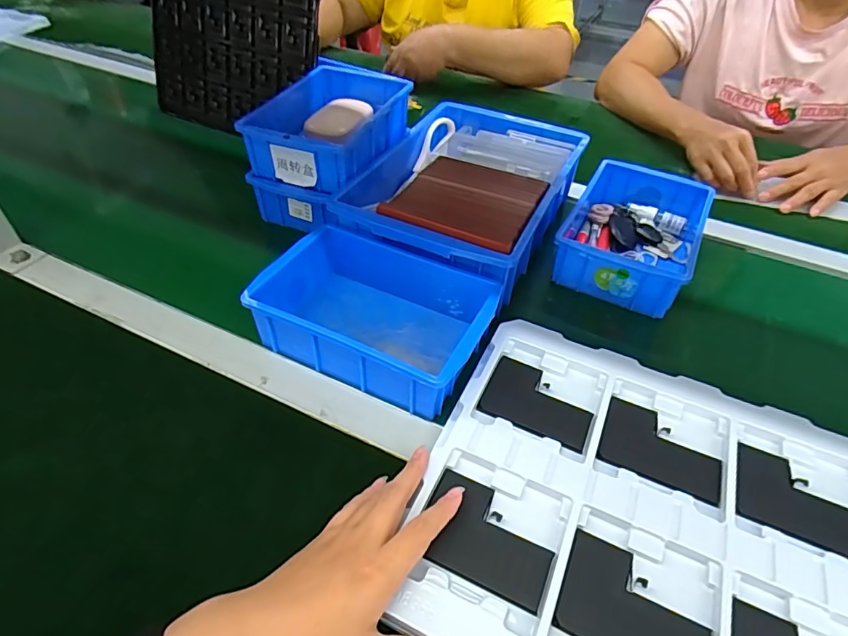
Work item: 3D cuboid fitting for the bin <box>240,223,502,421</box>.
[{"bbox_3d":[-0.042,-0.006,0.478,0.198,0.061,0.140,21,47,16],"label":"bin"}]

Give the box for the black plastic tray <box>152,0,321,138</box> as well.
[{"bbox_3d":[-0.297,-0.415,0.760,0.327,0.250,0.018,20,23,20],"label":"black plastic tray"}]

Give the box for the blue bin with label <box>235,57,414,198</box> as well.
[{"bbox_3d":[-0.114,-0.230,0.633,0.142,0.076,0.212,16,46,11],"label":"blue bin with label"}]

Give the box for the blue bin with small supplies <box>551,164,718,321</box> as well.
[{"bbox_3d":[0.237,-0.100,0.584,0.127,0.058,0.194,22,48,17],"label":"blue bin with small supplies"}]

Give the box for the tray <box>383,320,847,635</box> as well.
[{"bbox_3d":[0.164,0.144,0.365,0.315,0.014,0.278,21,47,16],"label":"tray"}]

